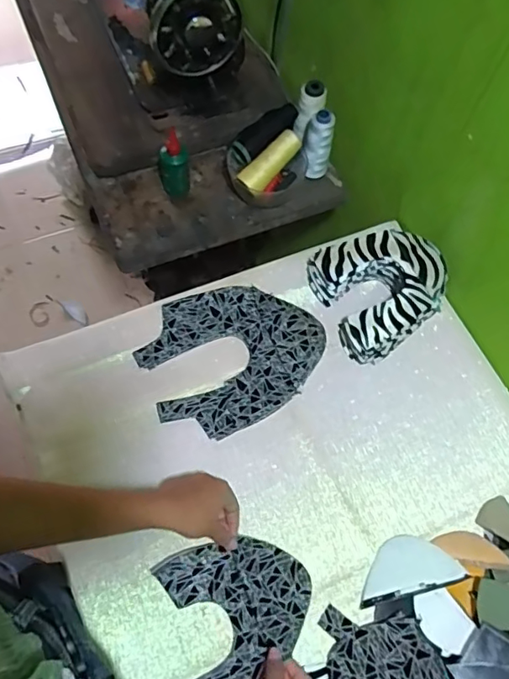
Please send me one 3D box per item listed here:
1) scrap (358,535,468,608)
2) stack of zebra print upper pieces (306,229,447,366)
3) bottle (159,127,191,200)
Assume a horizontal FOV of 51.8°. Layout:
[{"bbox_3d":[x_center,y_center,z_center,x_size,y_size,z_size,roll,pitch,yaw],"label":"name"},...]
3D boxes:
[{"bbox_3d":[0.178,0.264,0.614,0.123,0.011,0.061,-11,65,-8],"label":"scrap"},{"bbox_3d":[0.181,-0.074,0.738,0.162,0.078,0.167,-23,68,-14],"label":"stack of zebra print upper pieces"},{"bbox_3d":[-0.124,-0.264,0.807,0.045,0.093,0.039,-8,65,-7],"label":"bottle"}]

